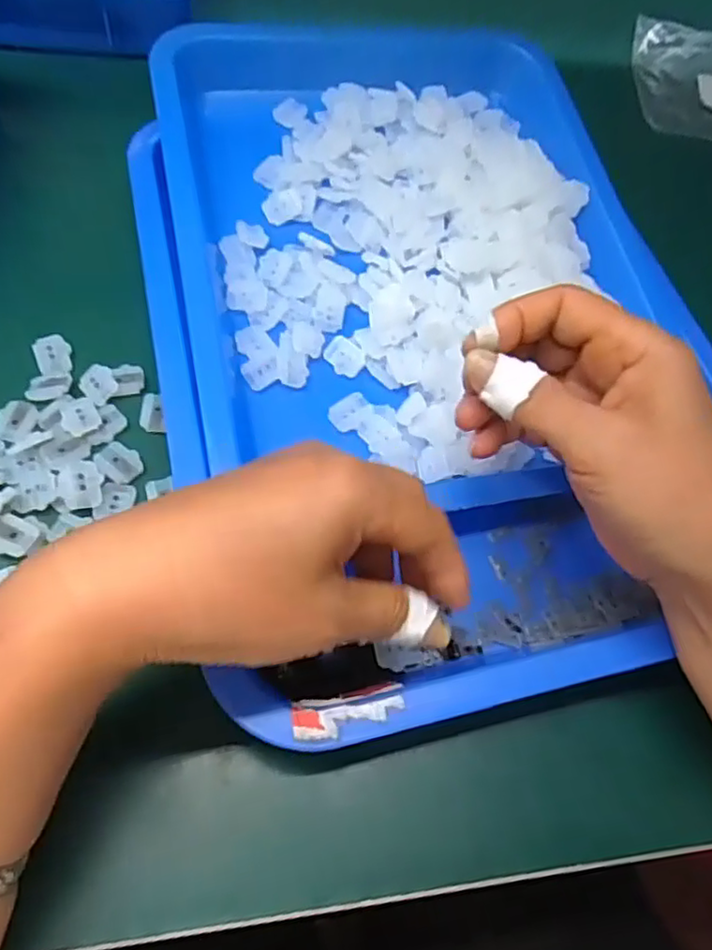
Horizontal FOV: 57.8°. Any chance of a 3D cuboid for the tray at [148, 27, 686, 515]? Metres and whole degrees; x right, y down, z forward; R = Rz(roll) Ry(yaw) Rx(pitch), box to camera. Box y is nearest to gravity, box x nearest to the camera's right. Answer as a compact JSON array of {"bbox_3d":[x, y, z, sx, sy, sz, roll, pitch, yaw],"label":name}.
[{"bbox_3d":[0.030,-0.151,0.374,0.257,0.048,0.361,-11,66,-8],"label":"tray"}]

